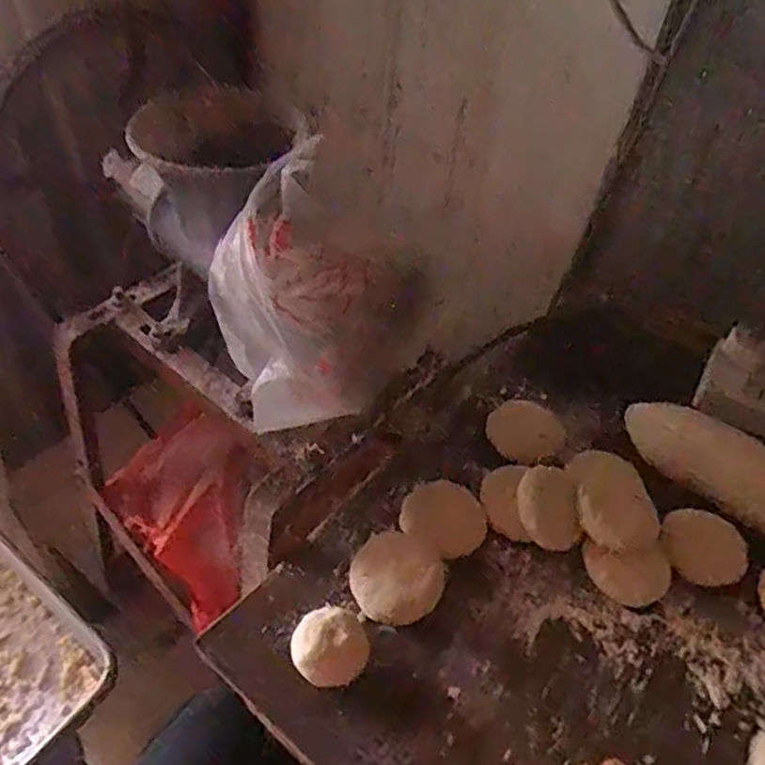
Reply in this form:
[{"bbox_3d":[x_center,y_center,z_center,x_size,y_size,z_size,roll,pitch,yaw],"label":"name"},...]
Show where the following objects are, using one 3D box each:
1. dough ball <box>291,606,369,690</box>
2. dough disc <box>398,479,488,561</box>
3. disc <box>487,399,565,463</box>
[{"bbox_3d":[-0.035,0.180,0.466,0.050,0.036,0.048,3,46,-5],"label":"dough ball"},{"bbox_3d":[0.051,0.109,0.549,0.064,0.013,0.059,4,46,-4],"label":"dough disc"},{"bbox_3d":[0.130,0.045,0.623,0.066,0.004,0.076,19,43,12],"label":"disc"}]

